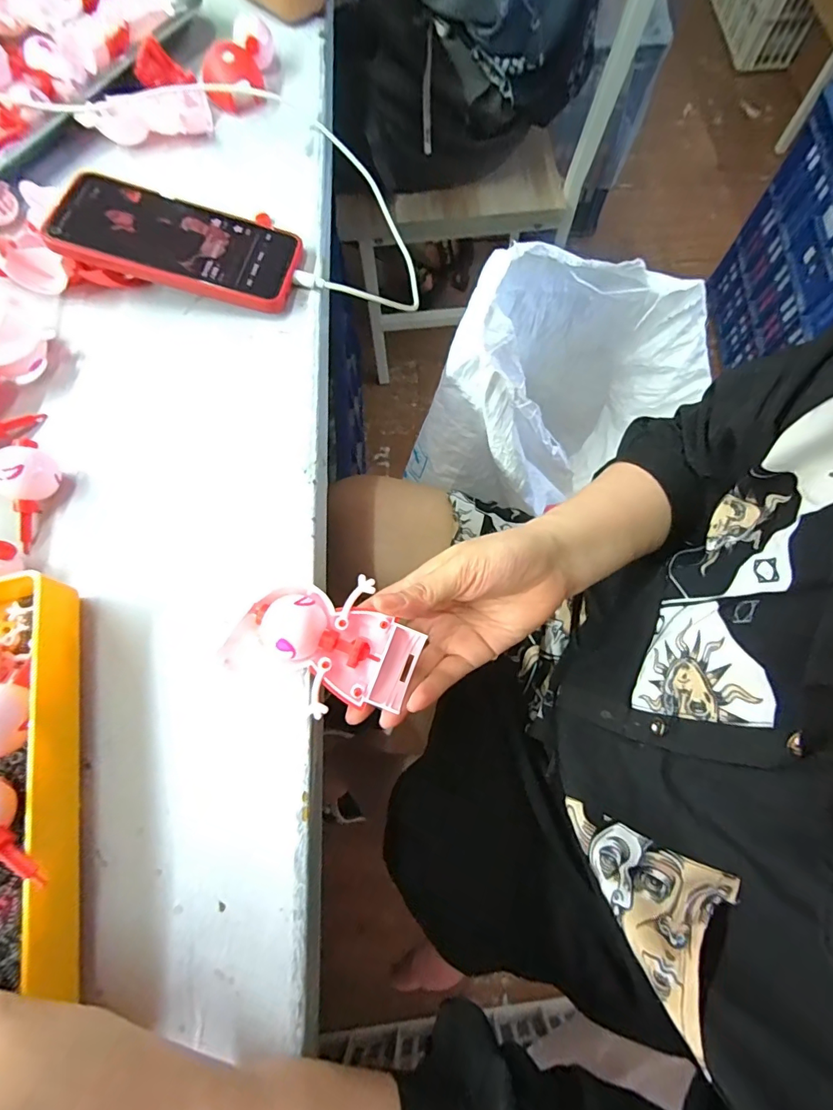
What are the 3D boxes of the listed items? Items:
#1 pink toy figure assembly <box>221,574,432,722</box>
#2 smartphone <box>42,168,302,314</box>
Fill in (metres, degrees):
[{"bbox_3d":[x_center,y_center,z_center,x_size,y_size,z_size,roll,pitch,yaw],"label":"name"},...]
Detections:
[{"bbox_3d":[-0.048,0.047,0.252,0.095,0.035,0.068,21,74,8],"label":"pink toy figure assembly"},{"bbox_3d":[-0.174,-0.231,0.333,0.165,0.014,0.080,14,72,-7],"label":"smartphone"}]

